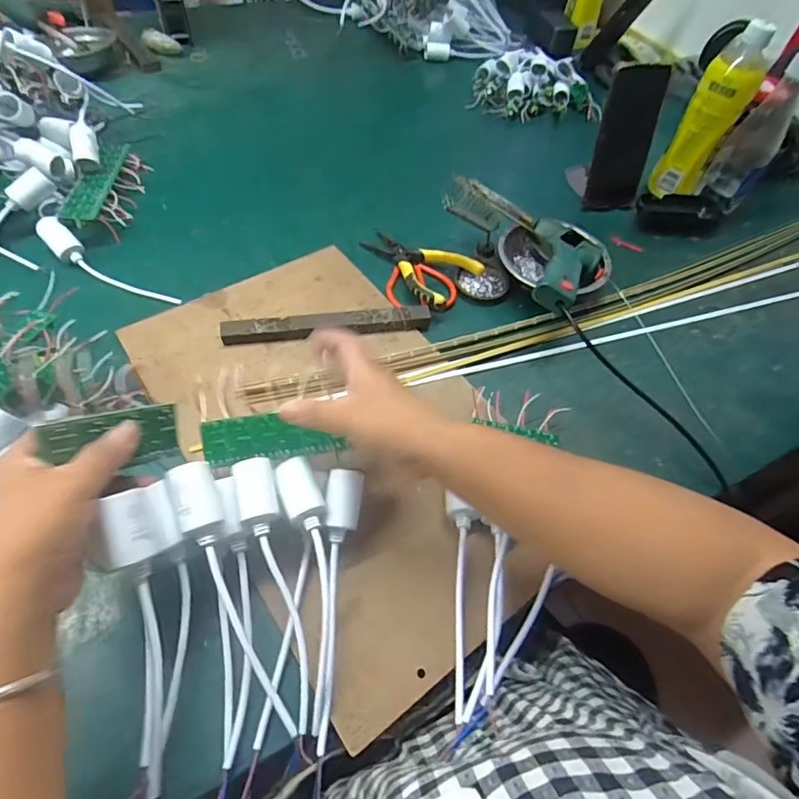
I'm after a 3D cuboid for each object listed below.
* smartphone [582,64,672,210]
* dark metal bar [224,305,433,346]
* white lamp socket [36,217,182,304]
[{"bbox_3d":[0.286,-0.326,0.610,0.068,0.160,0.014,-6,42,-4],"label":"smartphone"},{"bbox_3d":[-0.074,-0.079,0.506,0.214,0.017,0.023,-8,59,-9],"label":"dark metal bar"},{"bbox_3d":[-0.321,-0.147,0.520,0.174,0.031,0.030,28,60,12],"label":"white lamp socket"}]

